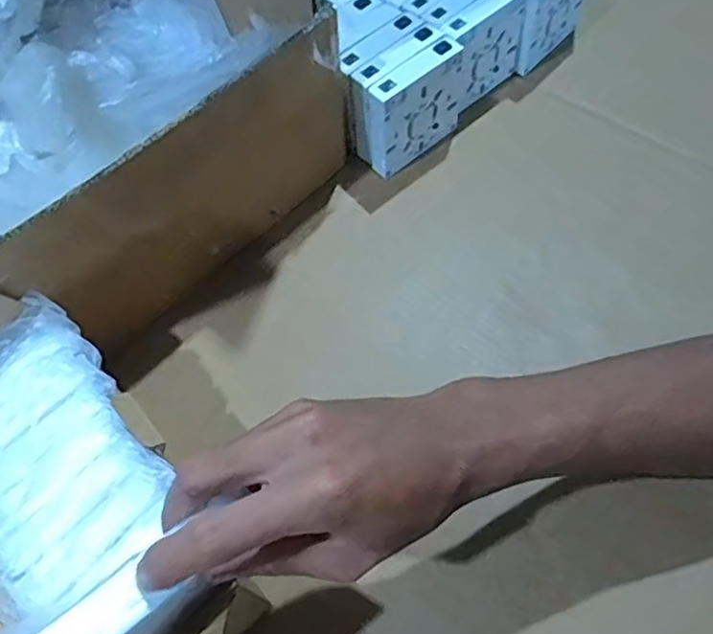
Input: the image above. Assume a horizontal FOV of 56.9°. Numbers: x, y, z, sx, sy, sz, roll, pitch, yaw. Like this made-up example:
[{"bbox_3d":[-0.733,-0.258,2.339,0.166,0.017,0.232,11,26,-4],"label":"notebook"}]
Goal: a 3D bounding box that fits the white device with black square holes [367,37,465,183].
[{"bbox_3d":[0.049,-0.170,0.540,0.089,0.084,0.019,-39,66,-16],"label":"white device with black square holes"}]

